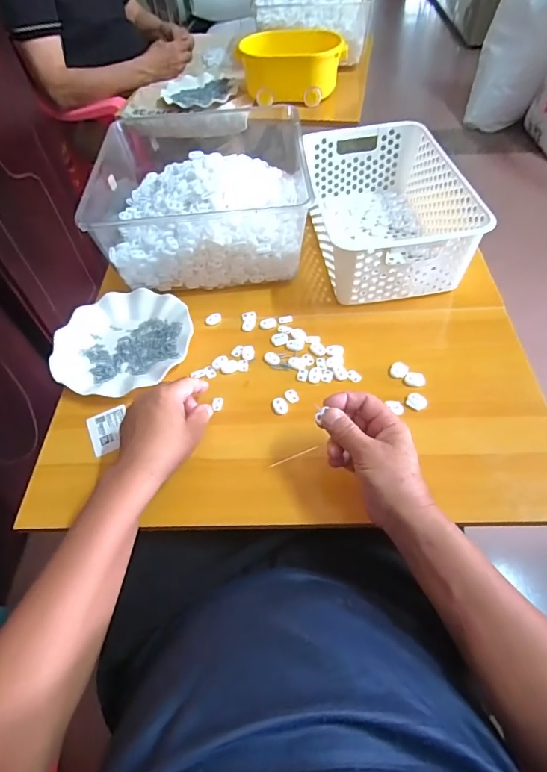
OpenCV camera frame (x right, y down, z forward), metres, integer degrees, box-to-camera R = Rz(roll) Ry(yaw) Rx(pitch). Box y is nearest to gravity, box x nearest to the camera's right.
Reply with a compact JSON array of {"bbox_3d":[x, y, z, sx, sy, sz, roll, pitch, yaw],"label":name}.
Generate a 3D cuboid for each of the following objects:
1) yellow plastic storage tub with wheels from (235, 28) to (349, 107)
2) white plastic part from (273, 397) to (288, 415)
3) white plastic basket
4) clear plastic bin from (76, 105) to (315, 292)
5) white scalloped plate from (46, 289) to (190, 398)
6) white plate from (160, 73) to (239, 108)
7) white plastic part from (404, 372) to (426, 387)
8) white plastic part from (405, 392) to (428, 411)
[{"bbox_3d":[0.041,-0.731,0.991,0.244,0.121,0.130,6,55,7],"label":"yellow plastic storage tub with wheels"},{"bbox_3d":[0.009,0.024,0.516,0.017,0.005,0.023,-8,55,-3],"label":"white plastic part"},{"bbox_3d":[0.167,-0.266,0.642,0.187,0.114,0.301,-7,55,-2],"label":"white plastic basket"},{"bbox_3d":[-0.116,-0.282,0.662,0.294,0.123,0.270,-5,55,-1],"label":"clear plastic bin"},{"bbox_3d":[-0.204,-0.061,0.579,0.180,0.026,0.175,-1,55,2],"label":"white scalloped plate"},{"bbox_3d":[-0.178,-0.726,1.049,0.170,0.024,0.170,-1,55,2],"label":"white plate"},{"bbox_3d":[0.172,-0.009,0.518,0.023,0.011,0.018,16,57,14],"label":"white plastic part"},{"bbox_3d":[0.170,0.018,0.502,0.023,0.011,0.016,25,60,19],"label":"white plastic part"}]

